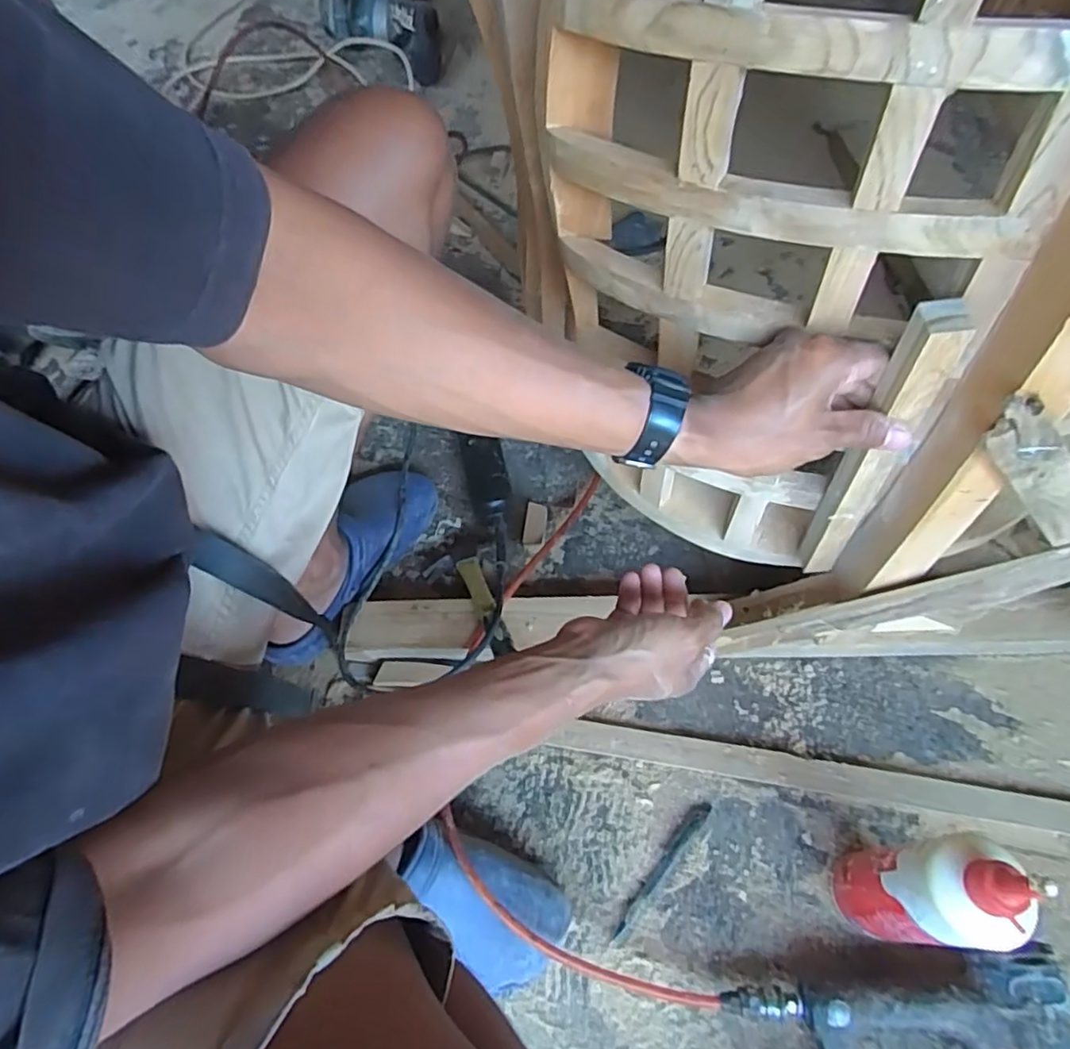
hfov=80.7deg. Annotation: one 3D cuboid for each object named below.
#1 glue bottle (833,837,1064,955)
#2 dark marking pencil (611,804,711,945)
[{"bbox_3d":[0.279,0.265,0.460,0.058,0.216,0.066,-14,63,-4],"label":"glue bottle"},{"bbox_3d":[0.114,0.310,0.565,0.014,0.008,0.140,37,70,20],"label":"dark marking pencil"}]

